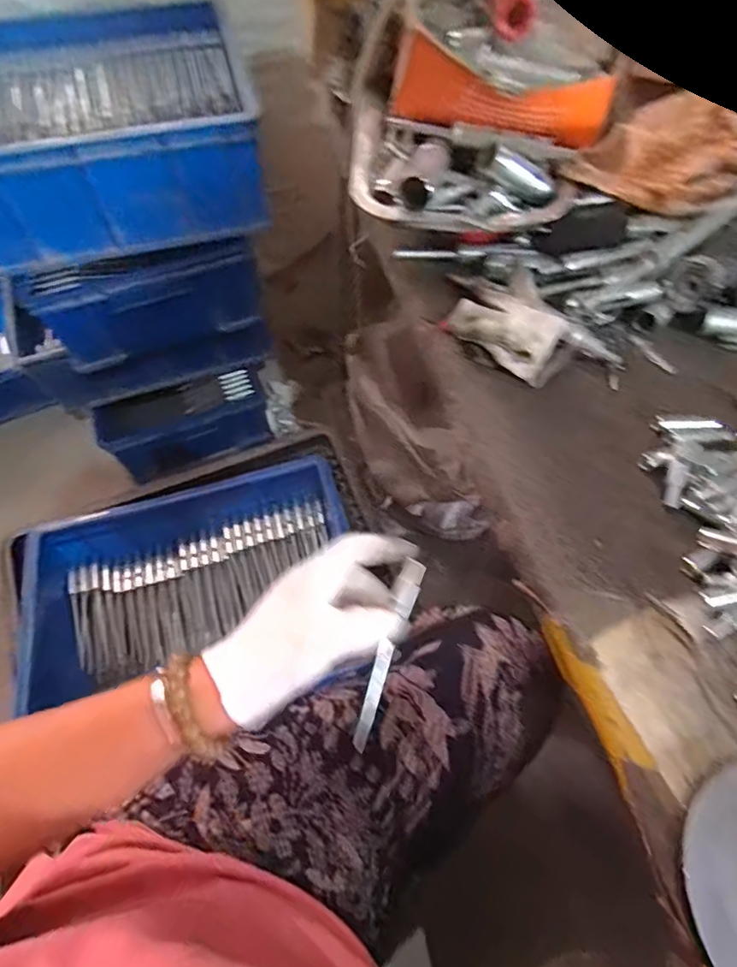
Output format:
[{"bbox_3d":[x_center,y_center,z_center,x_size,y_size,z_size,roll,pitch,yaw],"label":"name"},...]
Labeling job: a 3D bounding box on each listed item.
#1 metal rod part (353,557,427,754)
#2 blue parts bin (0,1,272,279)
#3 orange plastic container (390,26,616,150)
[{"bbox_3d":[0.012,0.117,0.356,0.017,0.011,0.128,18,80,9],"label":"metal rod part"},{"bbox_3d":[-0.355,-0.449,0.660,0.394,0.140,0.294,-14,65,-9],"label":"blue parts bin"},{"bbox_3d":[0.109,-0.312,0.414,0.175,0.062,0.034,7,64,1],"label":"orange plastic container"}]

